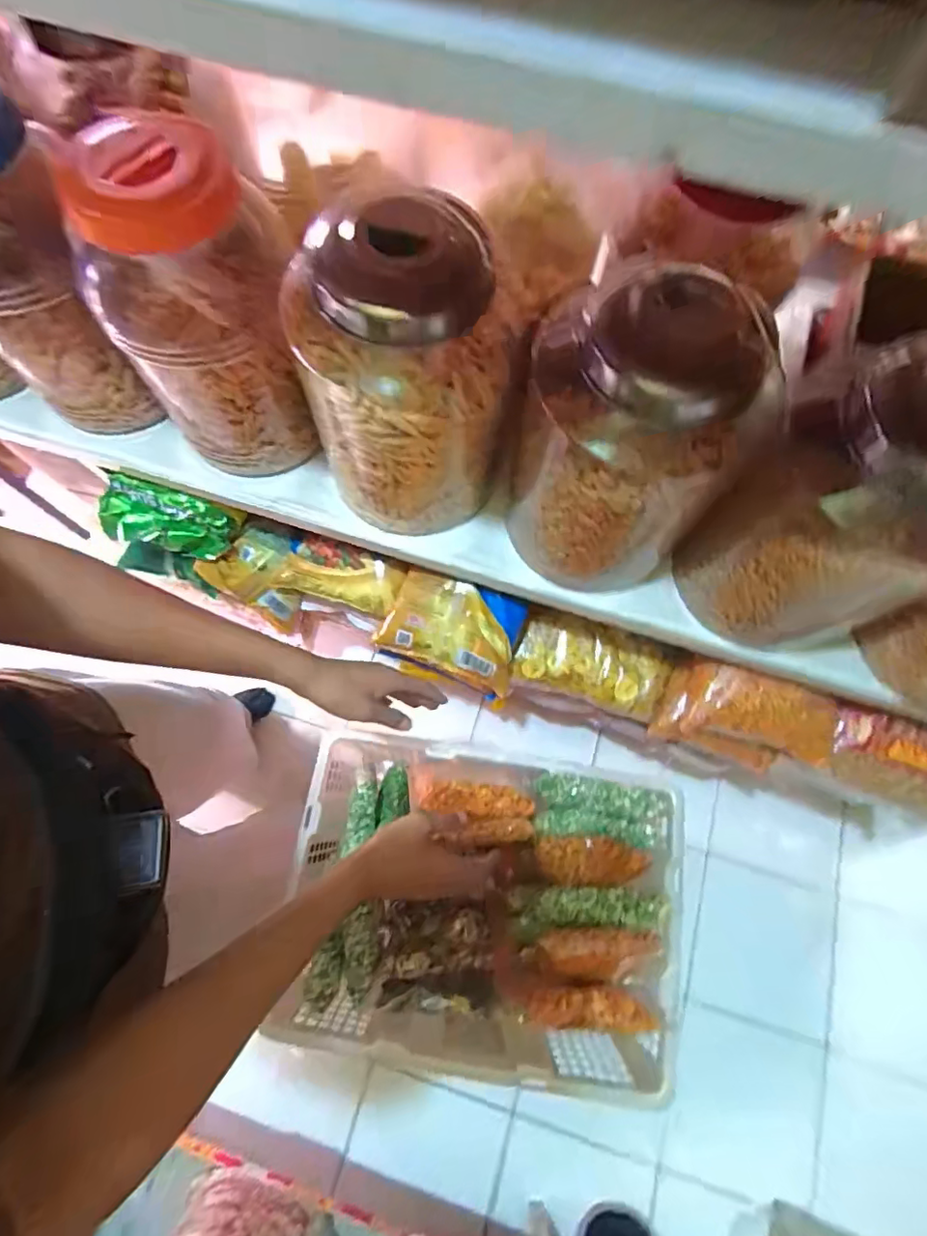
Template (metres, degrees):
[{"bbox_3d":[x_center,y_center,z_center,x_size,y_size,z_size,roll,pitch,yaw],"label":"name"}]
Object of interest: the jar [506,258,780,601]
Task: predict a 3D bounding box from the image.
[{"bbox_3d":[0.195,-0.198,0.665,0.220,0.366,0.208,0,73,-1],"label":"jar"}]

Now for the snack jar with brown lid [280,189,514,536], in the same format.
[{"bbox_3d":[-0.068,-0.275,0.668,0.227,0.352,0.195,-12,74,-5],"label":"snack jar with brown lid"}]

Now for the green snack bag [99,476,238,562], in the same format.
[{"bbox_3d":[-0.485,-0.166,0.891,0.214,0.055,0.101,14,110,1],"label":"green snack bag"}]

